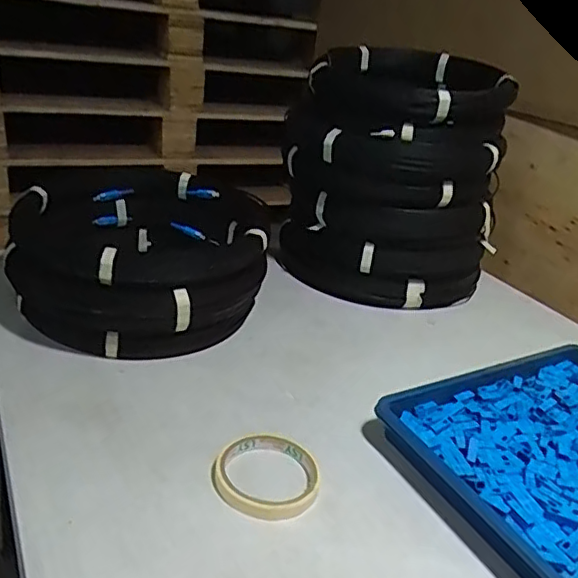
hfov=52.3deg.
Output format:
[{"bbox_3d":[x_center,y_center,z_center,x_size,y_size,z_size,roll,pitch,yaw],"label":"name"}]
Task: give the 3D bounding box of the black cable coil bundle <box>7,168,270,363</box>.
[{"bbox_3d":[-0.193,-0.037,0.728,0.269,0.136,0.297,-2,31,-25],"label":"black cable coil bundle"}]

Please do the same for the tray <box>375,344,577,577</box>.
[{"bbox_3d":[0.274,0.154,0.561,0.321,0.037,0.244,-9,30,-29],"label":"tray"}]

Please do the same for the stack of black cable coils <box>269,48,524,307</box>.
[{"bbox_3d":[0.152,-0.162,0.865,0.303,0.304,0.250,16,28,6],"label":"stack of black cable coils"}]

